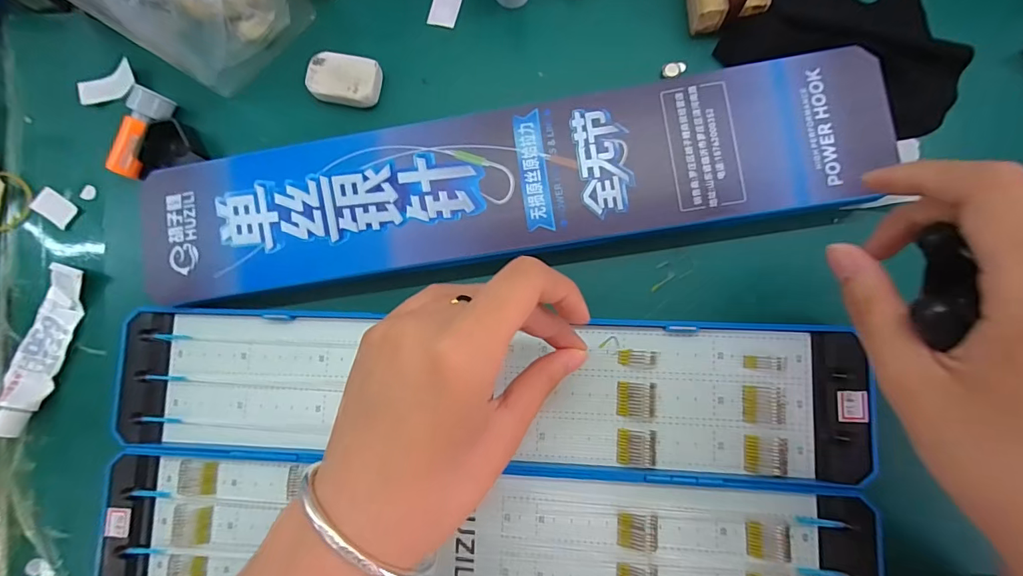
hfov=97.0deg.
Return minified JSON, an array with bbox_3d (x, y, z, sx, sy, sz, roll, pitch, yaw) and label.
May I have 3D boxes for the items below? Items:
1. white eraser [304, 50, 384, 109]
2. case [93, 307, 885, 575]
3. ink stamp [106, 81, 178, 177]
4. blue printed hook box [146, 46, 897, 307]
[{"bbox_3d":[-0.111,-0.137,0.301,0.047,0.017,0.031,13,85,7],"label":"white eraser"},{"bbox_3d":[-0.027,0.106,0.268,0.442,0.013,0.178,3,84,5],"label":"case"},{"bbox_3d":[-0.246,-0.102,0.302,0.018,0.020,0.059,22,86,8],"label":"ink stamp"},{"bbox_3d":[-0.010,-0.063,0.276,0.431,0.023,0.088,-8,83,5],"label":"blue printed hook box"}]

